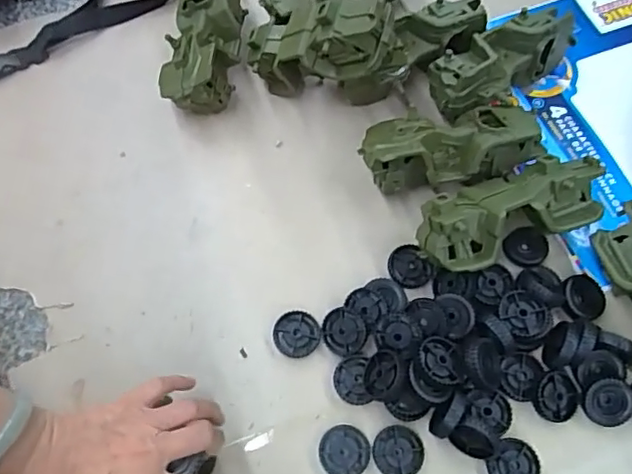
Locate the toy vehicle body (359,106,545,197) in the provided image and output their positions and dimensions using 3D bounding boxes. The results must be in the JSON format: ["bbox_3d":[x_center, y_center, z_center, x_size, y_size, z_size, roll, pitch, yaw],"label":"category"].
[{"bbox_3d":[0.139,-0.091,0.584,0.183,0.075,0.080,-8,65,-4],"label":"toy vehicle body"}]

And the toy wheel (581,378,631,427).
[{"bbox_3d":[0.259,0.147,0.500,0.042,0.013,0.042,2,95,25],"label":"toy wheel"}]

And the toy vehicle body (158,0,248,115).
[{"bbox_3d":[-0.127,-0.225,0.649,0.083,0.077,0.190,2,65,0],"label":"toy vehicle body"}]

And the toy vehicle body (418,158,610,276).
[{"bbox_3d":[0.190,-0.027,0.536,0.187,0.047,0.086,-14,67,-6],"label":"toy vehicle body"}]

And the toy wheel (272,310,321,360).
[{"bbox_3d":[-0.018,0.093,0.539,0.043,0.009,0.042,0,65,0],"label":"toy wheel"}]

